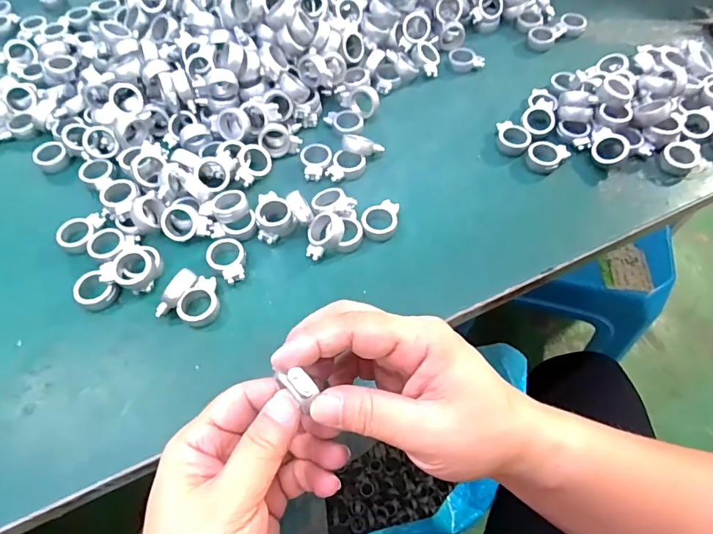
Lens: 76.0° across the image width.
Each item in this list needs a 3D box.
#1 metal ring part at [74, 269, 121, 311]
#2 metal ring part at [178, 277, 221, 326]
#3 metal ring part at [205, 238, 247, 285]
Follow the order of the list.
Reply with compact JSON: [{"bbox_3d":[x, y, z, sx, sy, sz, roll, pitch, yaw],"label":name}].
[{"bbox_3d":[-0.174,0.017,0.304,0.026,0.015,0.024,0,59,0],"label":"metal ring part"},{"bbox_3d":[-0.100,0.021,0.298,0.023,0.014,0.034,20,61,11],"label":"metal ring part"},{"bbox_3d":[-0.089,-0.005,0.315,0.025,0.008,0.033,-24,62,-14],"label":"metal ring part"}]

